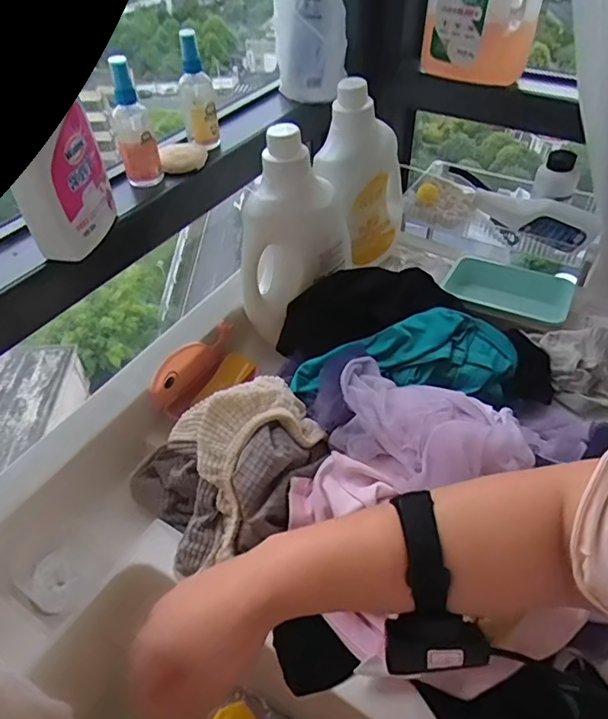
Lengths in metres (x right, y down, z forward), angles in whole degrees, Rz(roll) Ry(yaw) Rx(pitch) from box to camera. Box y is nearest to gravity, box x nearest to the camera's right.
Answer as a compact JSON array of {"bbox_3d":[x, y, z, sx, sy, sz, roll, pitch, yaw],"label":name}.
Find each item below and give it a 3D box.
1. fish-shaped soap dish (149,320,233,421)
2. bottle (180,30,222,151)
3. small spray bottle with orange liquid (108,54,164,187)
[{"bbox_3d":[-0.145,0.010,0.705,0.029,0.076,0.145,17,49,18],"label":"fish-shaped soap dish"},{"bbox_3d":[-0.131,-0.329,0.655,0.040,0.127,0.041,-9,46,-7],"label":"bottle"},{"bbox_3d":[-0.192,-0.259,0.600,0.041,0.142,0.037,-12,46,-10],"label":"small spray bottle with orange liquid"}]

